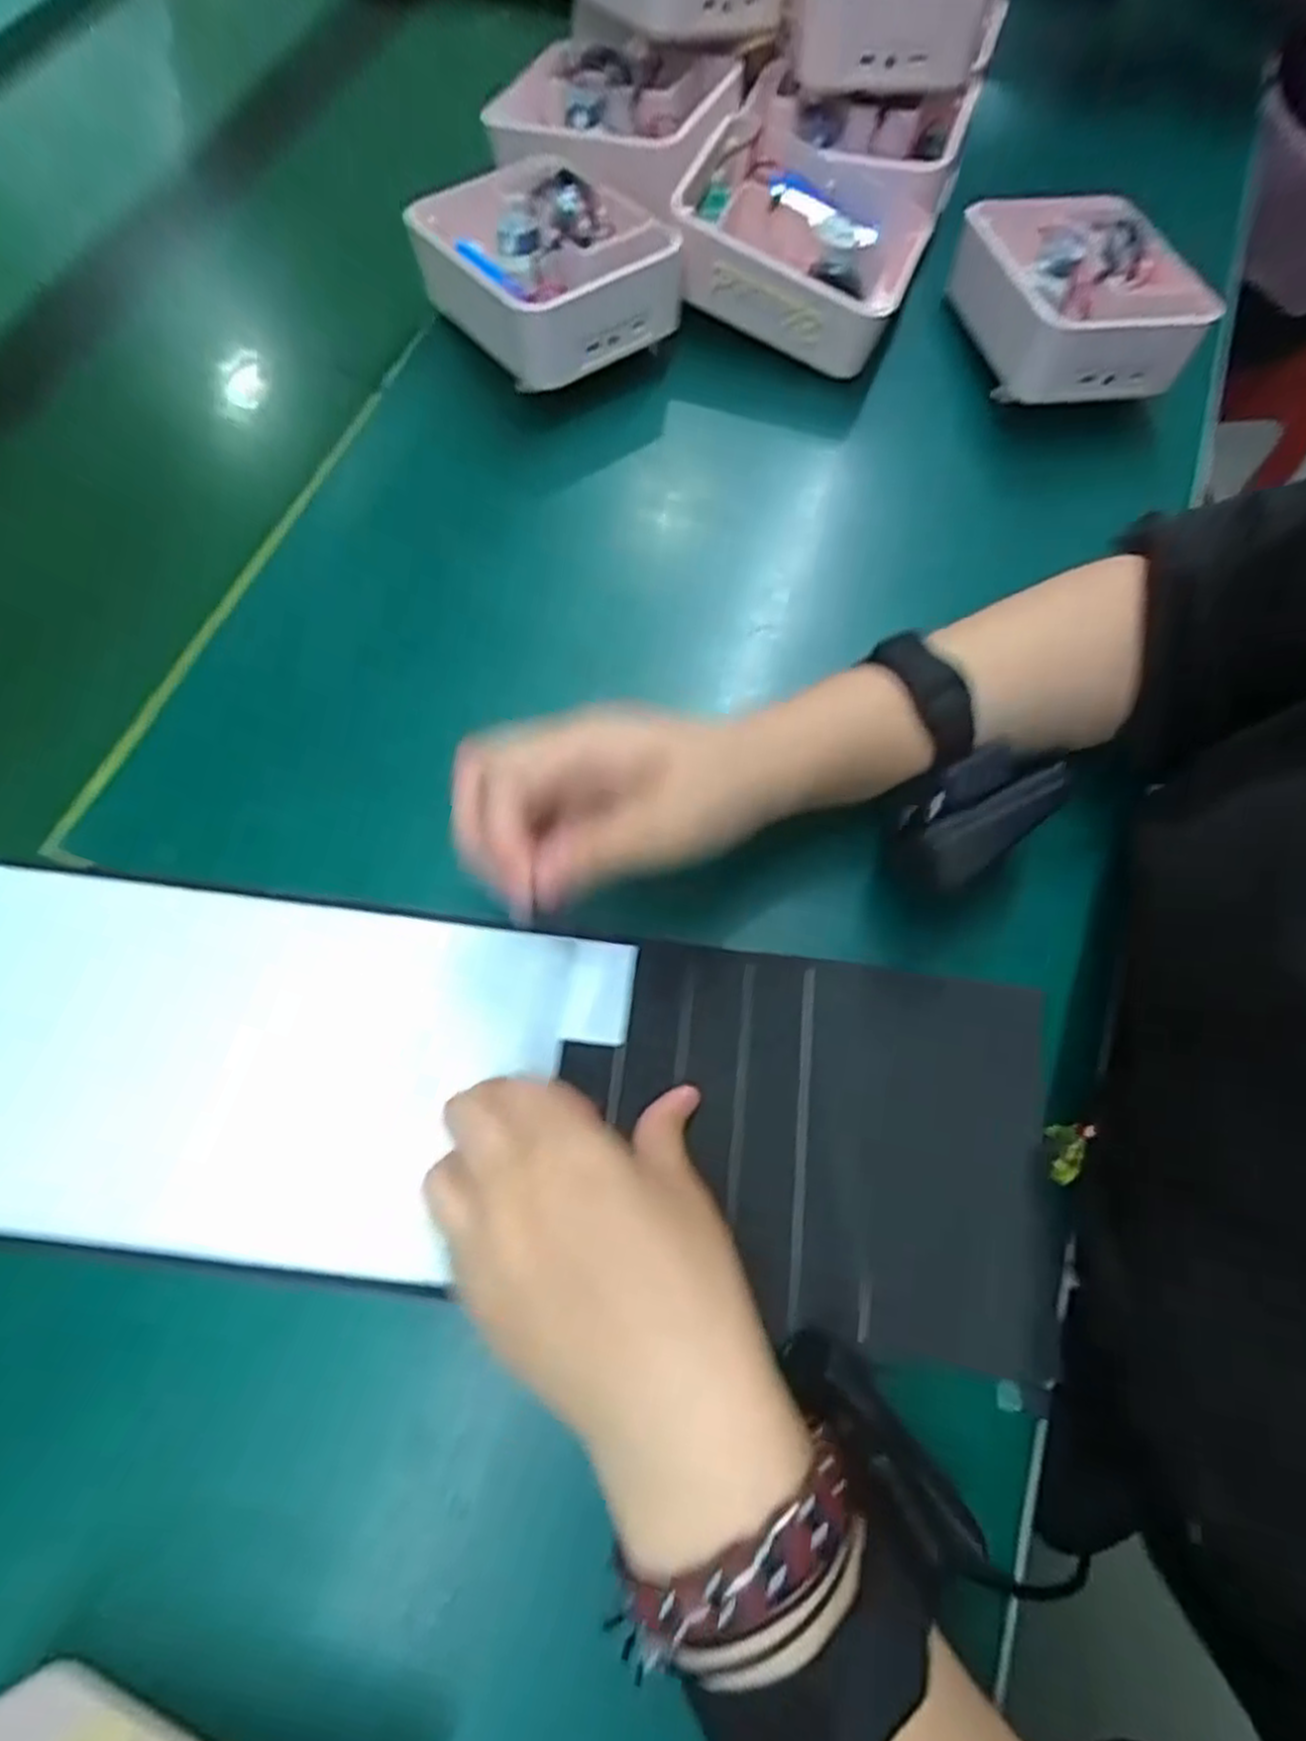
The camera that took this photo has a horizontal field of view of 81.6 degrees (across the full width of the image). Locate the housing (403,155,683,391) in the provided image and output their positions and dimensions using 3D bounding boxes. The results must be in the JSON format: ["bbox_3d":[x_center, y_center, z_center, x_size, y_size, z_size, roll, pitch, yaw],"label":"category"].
[{"bbox_3d":[-0.061,-0.325,0.407,0.109,0.046,0.134,-31,72,-13],"label":"housing"}]

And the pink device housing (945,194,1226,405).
[{"bbox_3d":[0.224,-0.318,0.418,0.117,0.042,0.118,0,68,-2],"label":"pink device housing"}]

